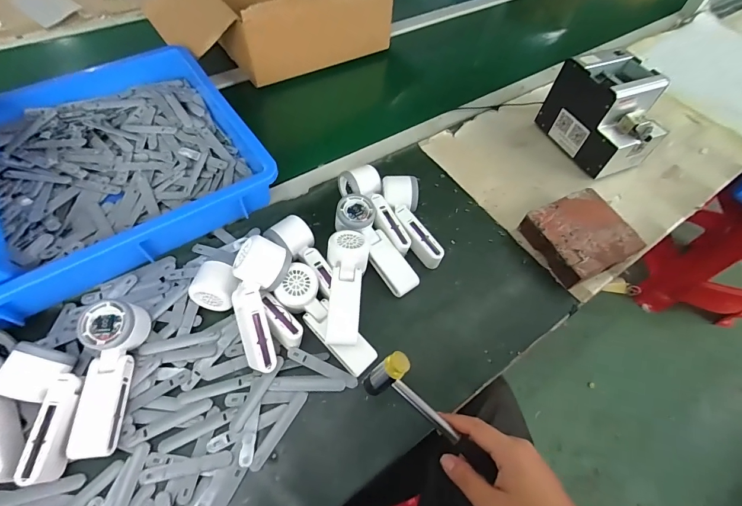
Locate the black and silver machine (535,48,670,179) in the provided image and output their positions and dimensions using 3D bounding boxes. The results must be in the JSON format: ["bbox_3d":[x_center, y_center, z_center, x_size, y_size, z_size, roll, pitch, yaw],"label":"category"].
[{"bbox_3d":[0.441,-0.260,0.681,0.135,0.148,0.182,-18,61,-15],"label":"black and silver machine"}]

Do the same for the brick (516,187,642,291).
[{"bbox_3d":[0.337,-0.026,0.590,0.143,0.045,0.133,-20,62,-16],"label":"brick"}]

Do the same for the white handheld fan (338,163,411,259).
[{"bbox_3d":[0.005,-0.065,0.574,0.064,0.052,0.162,-16,61,-15],"label":"white handheld fan"}]

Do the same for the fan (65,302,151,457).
[{"bbox_3d":[-0.306,0.143,0.429,0.061,0.049,0.167,-1,71,-3],"label":"fan"}]

